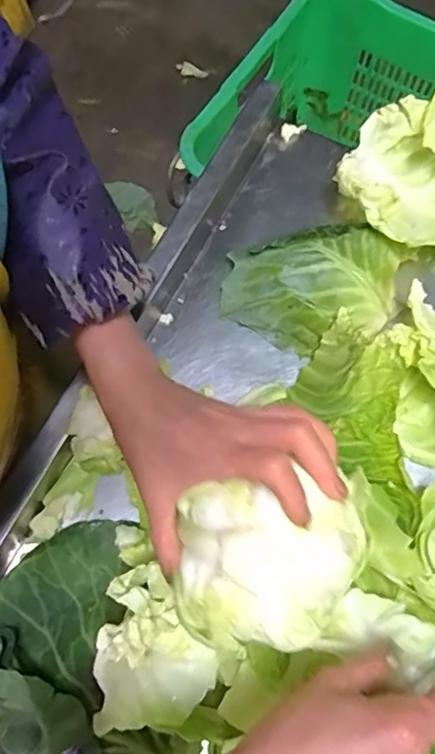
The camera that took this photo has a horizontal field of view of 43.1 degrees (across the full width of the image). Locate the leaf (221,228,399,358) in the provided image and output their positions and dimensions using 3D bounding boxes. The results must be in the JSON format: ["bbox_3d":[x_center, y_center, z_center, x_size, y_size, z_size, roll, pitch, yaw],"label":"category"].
[{"bbox_3d":[0.077,-0.073,0.461,0.144,0.040,0.098,-2,73,1],"label":"leaf"}]

